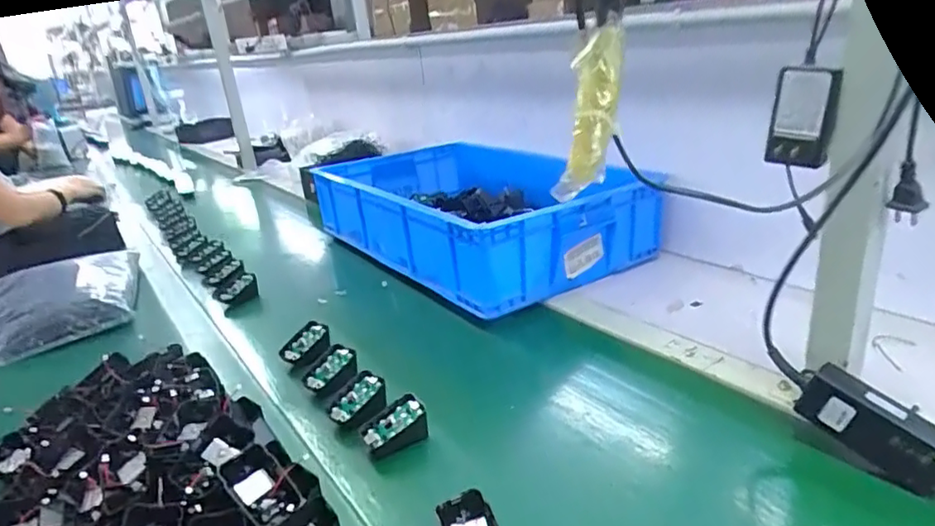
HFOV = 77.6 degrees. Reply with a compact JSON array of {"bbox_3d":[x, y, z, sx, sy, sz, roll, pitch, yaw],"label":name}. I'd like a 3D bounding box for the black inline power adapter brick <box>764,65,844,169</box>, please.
[{"bbox_3d":[0.294,-0.127,0.509,0.050,0.082,0.030,1,22,20],"label":"black inline power adapter brick"}]

